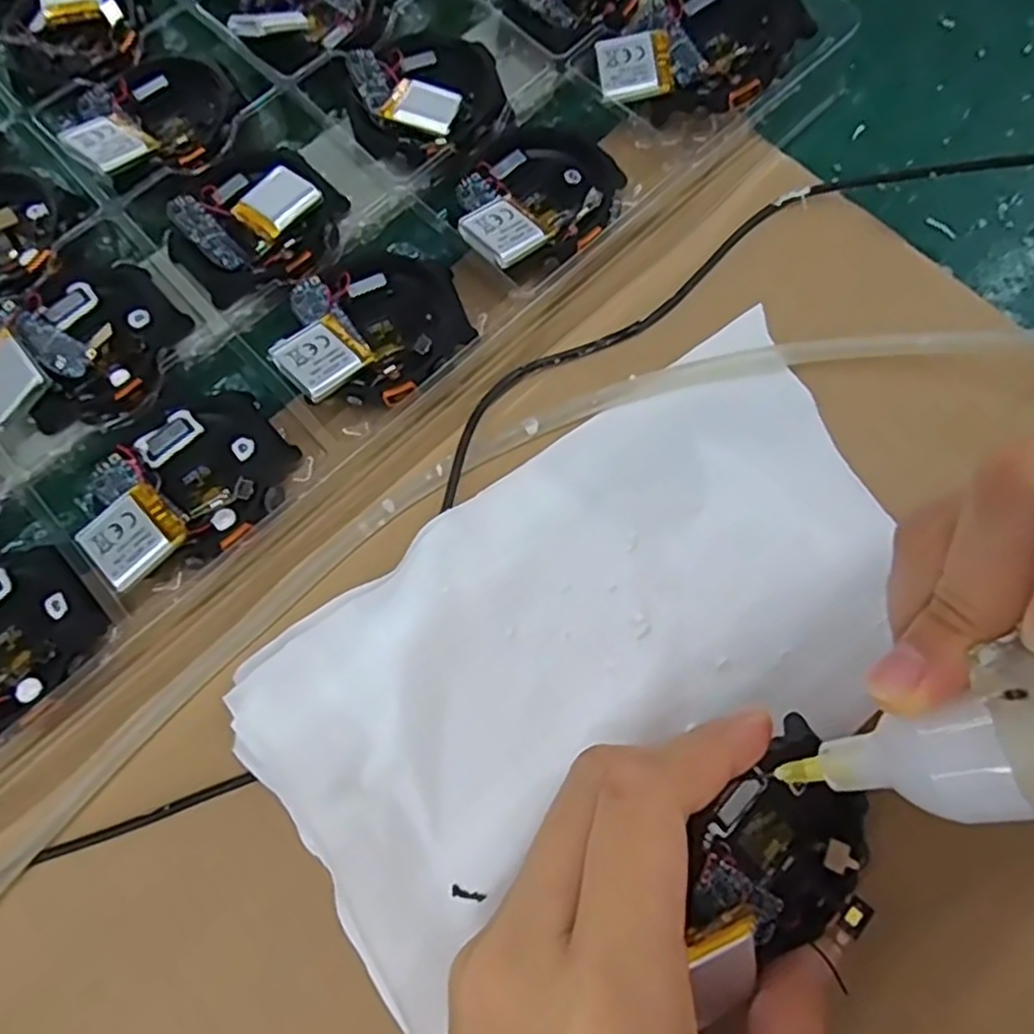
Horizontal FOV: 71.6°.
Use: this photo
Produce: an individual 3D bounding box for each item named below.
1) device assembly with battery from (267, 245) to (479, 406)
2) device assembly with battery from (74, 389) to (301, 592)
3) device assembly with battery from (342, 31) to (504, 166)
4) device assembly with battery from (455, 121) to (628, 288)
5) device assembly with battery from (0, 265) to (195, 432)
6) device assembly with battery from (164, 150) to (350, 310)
[{"bbox_3d":[-0.043,-0.056,0.216,0.056,0.017,0.046,-29,77,-7],"label":"device assembly with battery"},{"bbox_3d":[-0.093,-0.009,0.204,0.057,0.017,0.045,-40,79,-9],"label":"device assembly with battery"},{"bbox_3d":[-0.031,-0.142,0.242,0.050,0.012,0.051,0,75,1],"label":"device assembly with battery"},{"bbox_3d":[0.005,-0.101,0.227,0.047,0.017,0.057,39,79,10],"label":"device assembly with battery"},{"bbox_3d":[-0.133,-0.052,0.217,0.059,0.013,0.047,-41,79,-9],"label":"device assembly with battery"},{"bbox_3d":[-0.083,-0.094,0.229,0.052,0.014,0.045,-35,78,-8],"label":"device assembly with battery"}]

